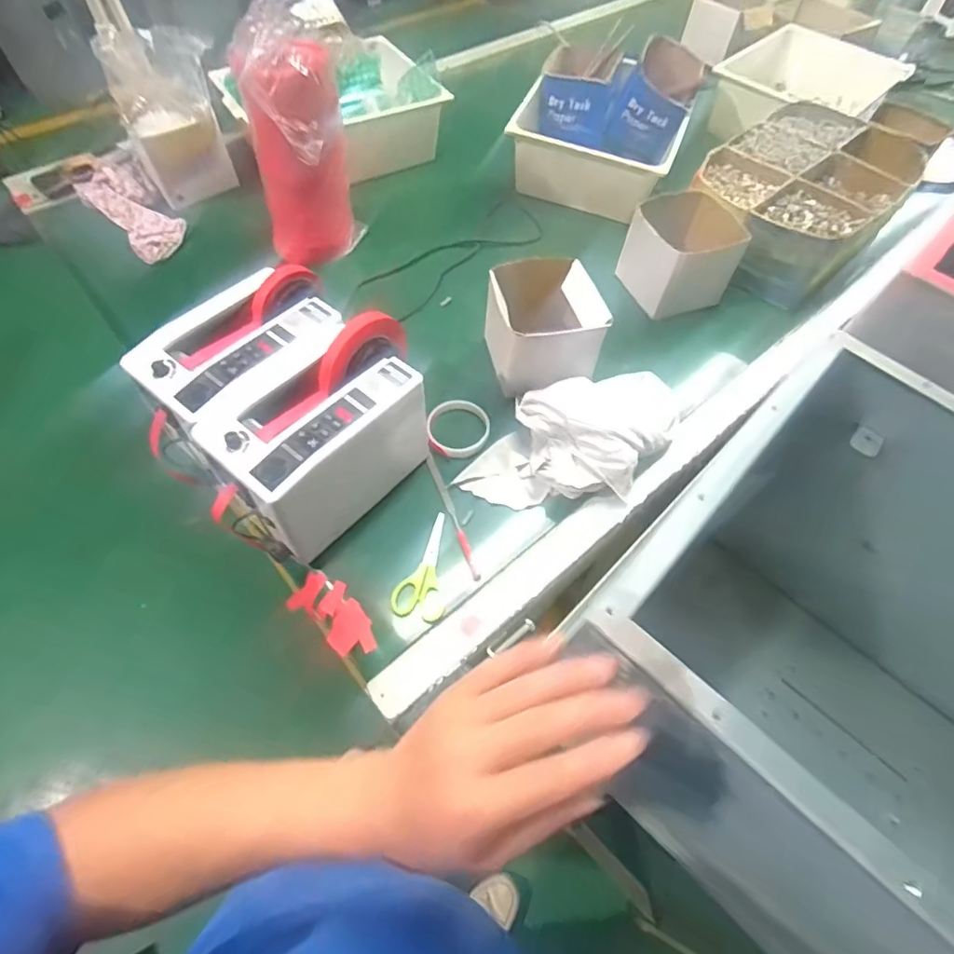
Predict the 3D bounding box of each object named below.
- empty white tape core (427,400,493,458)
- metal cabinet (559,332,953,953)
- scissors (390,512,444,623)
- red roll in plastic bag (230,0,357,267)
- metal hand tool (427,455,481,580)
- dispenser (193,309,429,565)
[{"bbox_3d":[-0.025,-0.066,0.701,0.079,0.015,0.085,1,59,-1],"label":"empty white tape core"},{"bbox_3d":[0.372,0.212,0.391,0.327,0.335,0.546,-34,66,-20],"label":"metal cabinet"},{"bbox_3d":[-0.056,0.099,0.605,0.055,0.004,0.127,11,59,5],"label":"scissors"},{"bbox_3d":[-0.241,-0.459,0.748,0.158,0.316,0.129,-15,61,-10],"label":"red roll in plastic bag"},{"bbox_3d":[-0.029,0.045,0.640,0.011,0.004,0.173,-16,61,-11],"label":"metal hand tool"},{"bbox_3d":[-0.169,-0.049,0.596,0.139,0.157,0.257,36,65,18],"label":"dispenser"}]

